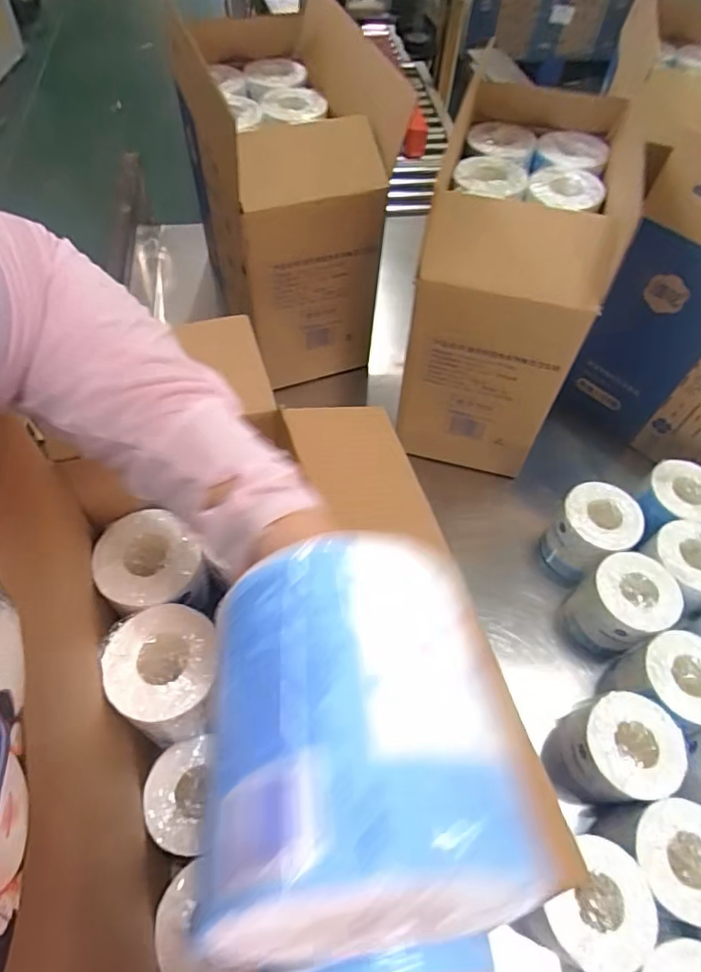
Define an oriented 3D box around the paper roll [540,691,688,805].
[{"bbox_3d":[0.284,0.292,0.593,0.113,0.103,0.096,-21,61,-15],"label":"paper roll"}]

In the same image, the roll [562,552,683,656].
[{"bbox_3d":[0.343,0.157,0.693,0.102,0.123,0.099,-21,61,-15],"label":"roll"}]

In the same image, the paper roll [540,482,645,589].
[{"bbox_3d":[0.328,0.070,0.751,0.088,0.135,0.092,1,58,-2],"label":"paper roll"}]

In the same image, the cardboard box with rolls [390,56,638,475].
[{"bbox_3d":[0.232,-0.310,0.805,0.228,0.374,0.420,17,58,8],"label":"cardboard box with rolls"}]

